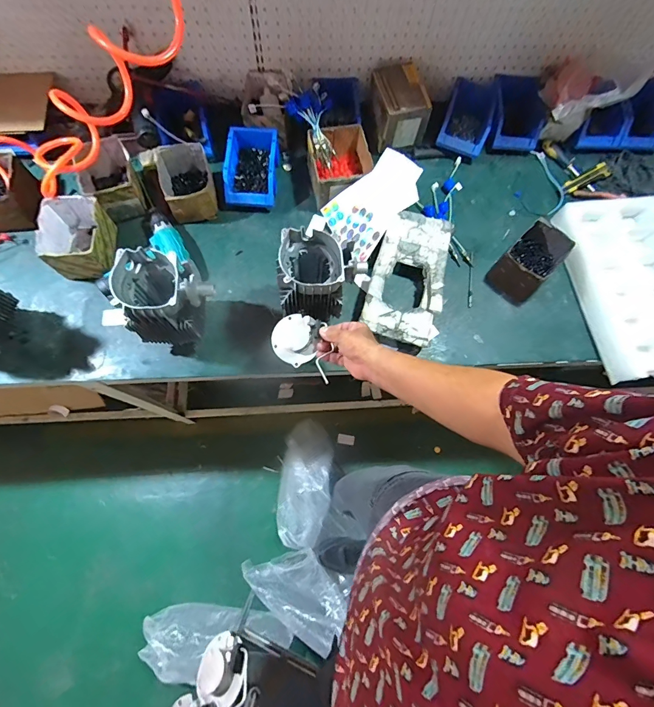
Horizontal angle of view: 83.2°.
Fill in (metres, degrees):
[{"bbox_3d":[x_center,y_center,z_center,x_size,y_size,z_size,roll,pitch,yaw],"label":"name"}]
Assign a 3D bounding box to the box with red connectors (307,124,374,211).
[{"bbox_3d":[0.031,-0.450,0.884,0.138,0.099,0.158,-10,73,-5],"label":"box with red connectors"}]

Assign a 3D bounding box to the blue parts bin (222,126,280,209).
[{"bbox_3d":[-0.180,-0.447,0.889,0.127,0.071,0.184,5,73,-1],"label":"blue parts bin"}]

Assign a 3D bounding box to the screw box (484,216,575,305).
[{"bbox_3d":[0.467,-0.212,0.852,0.114,0.095,0.153,42,76,10],"label":"screw box"}]

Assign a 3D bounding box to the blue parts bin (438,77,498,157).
[{"bbox_3d":[0.362,-0.611,0.954,0.131,0.096,0.181,19,73,4],"label":"blue parts bin"}]

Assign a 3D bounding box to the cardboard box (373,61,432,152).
[{"bbox_3d":[0.176,-0.619,0.925,0.112,0.115,0.158,-15,74,-7],"label":"cardboard box"}]

